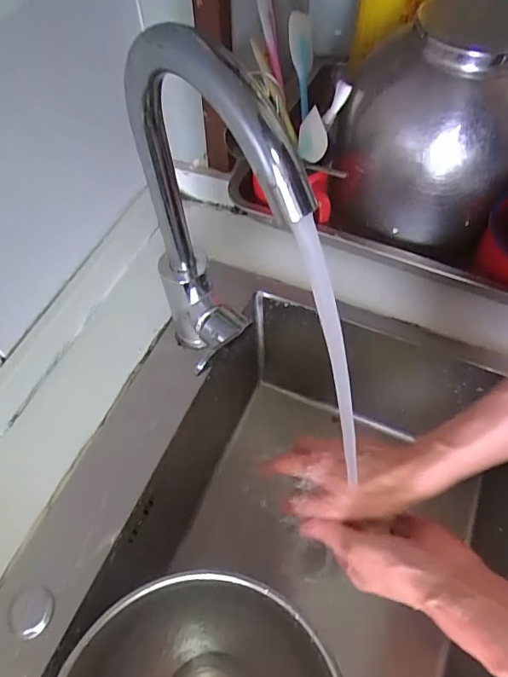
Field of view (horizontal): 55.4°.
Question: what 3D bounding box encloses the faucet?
[{"bbox_3d":[-0.029,-0.055,0.367,0.048,0.324,0.157,-30,62,-16],"label":"faucet"}]

